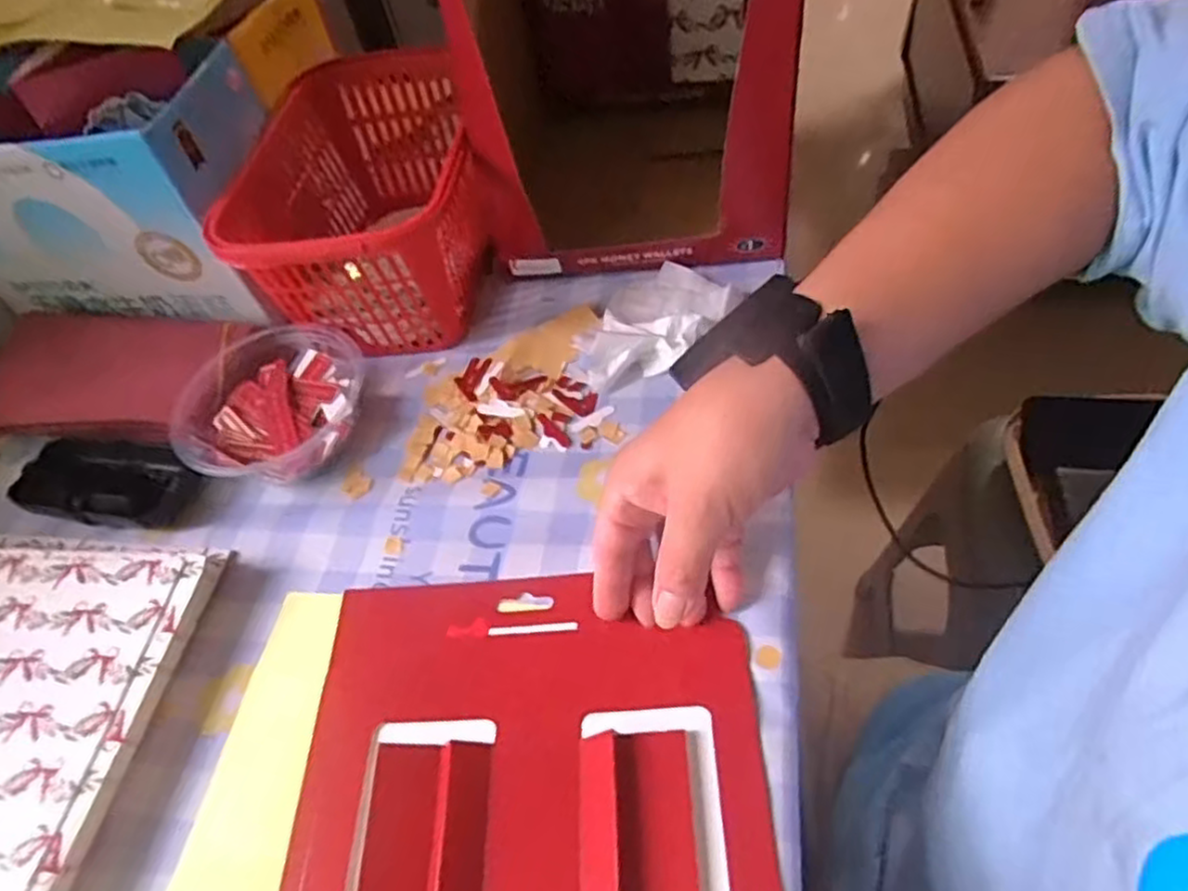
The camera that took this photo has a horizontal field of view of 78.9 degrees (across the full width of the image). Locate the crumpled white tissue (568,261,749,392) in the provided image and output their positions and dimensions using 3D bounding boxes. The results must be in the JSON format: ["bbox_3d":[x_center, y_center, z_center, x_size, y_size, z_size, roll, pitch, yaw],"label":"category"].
[{"bbox_3d":[0.036,-0.079,0.471,0.115,0.023,0.071,-39,56,-19],"label":"crumpled white tissue"}]

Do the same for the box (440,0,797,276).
[{"bbox_3d":[0.011,-0.287,0.497,0.216,0.247,0.256,-4,52,7],"label":"box"}]

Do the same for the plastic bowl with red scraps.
[{"bbox_3d":[-0.197,-0.021,0.449,0.110,0.039,0.104,-5,52,7],"label":"plastic bowl with red scraps"}]

